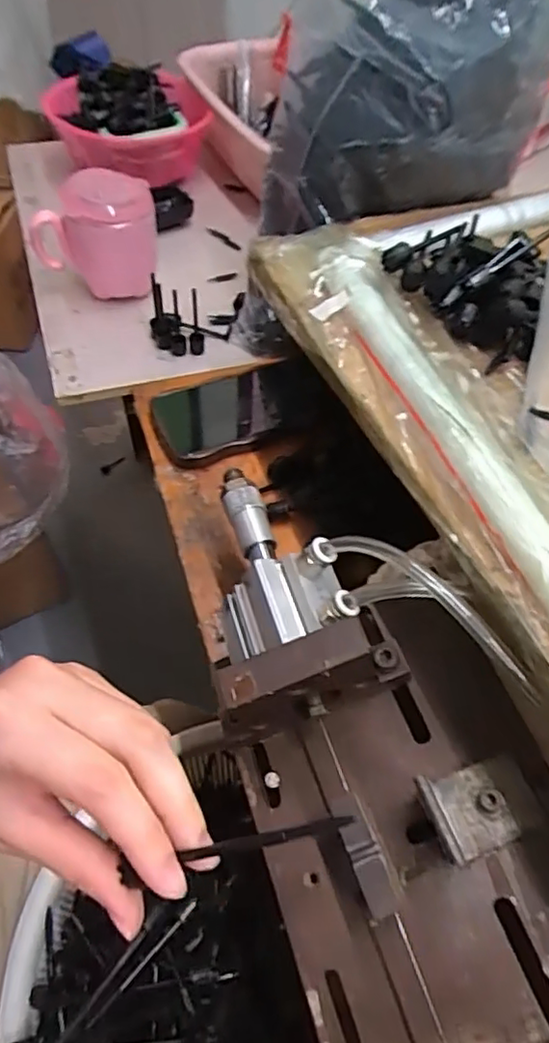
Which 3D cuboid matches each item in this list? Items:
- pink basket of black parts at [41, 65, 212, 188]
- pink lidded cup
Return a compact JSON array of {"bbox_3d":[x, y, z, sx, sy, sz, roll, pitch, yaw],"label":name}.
[{"bbox_3d":[-0.170,-0.464,0.712,0.177,0.087,0.146,-10,55,-11],"label":"pink basket of black parts"},{"bbox_3d":[-0.169,-0.267,0.575,0.109,0.101,0.070,-14,56,-13],"label":"pink lidded cup"}]

